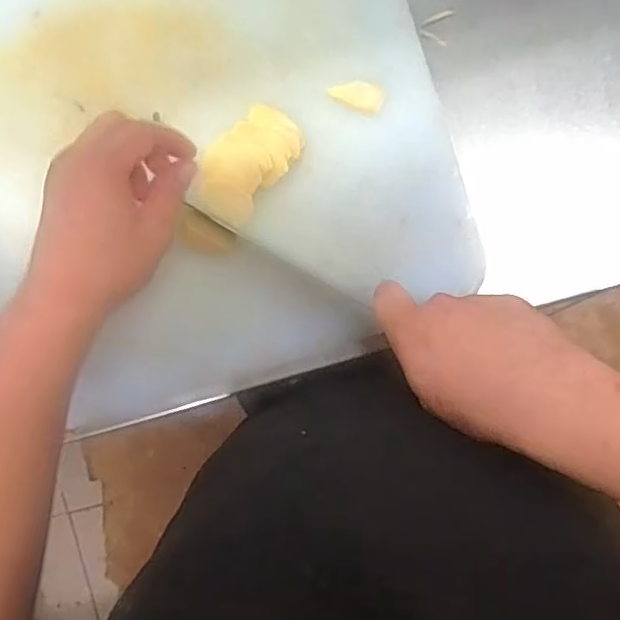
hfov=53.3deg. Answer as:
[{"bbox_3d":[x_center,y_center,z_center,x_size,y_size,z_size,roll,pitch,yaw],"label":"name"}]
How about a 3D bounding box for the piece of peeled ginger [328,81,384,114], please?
[{"bbox_3d":[0.033,-0.153,0.437,0.039,0.008,0.020,24,94,5],"label":"piece of peeled ginger"}]

